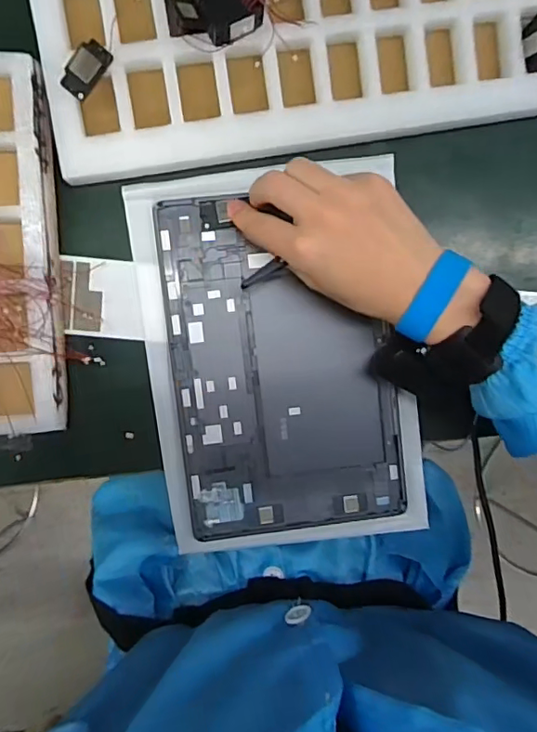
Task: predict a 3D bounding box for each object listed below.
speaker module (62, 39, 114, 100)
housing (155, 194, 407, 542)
[{"bbox_3d":[-0.122,-0.199,0.362,0.020,0.008,0.038,38,90,-5],"label":"speaker module"},{"bbox_3d":[0.010,0.000,0.409,0.161,0.011,0.250,-8,94,-4],"label":"housing"}]

